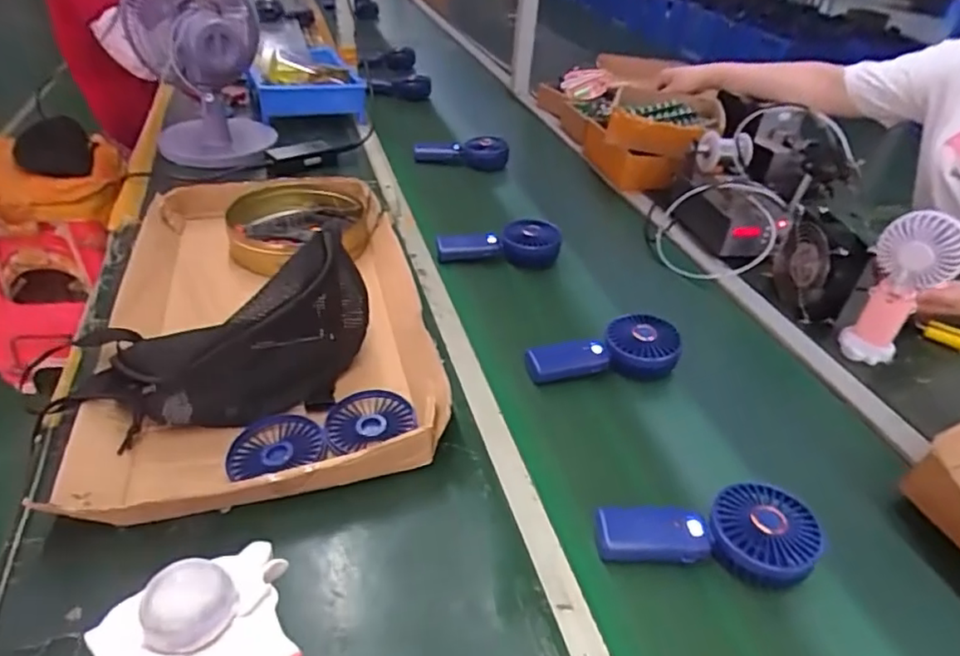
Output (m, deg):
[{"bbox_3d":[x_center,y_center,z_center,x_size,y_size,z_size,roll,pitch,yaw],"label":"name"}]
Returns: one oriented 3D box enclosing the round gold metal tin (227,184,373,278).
[{"bbox_3d":[-0.260,-0.148,0.878,0.196,0.048,0.182,-18,41,-23],"label":"round gold metal tin"}]

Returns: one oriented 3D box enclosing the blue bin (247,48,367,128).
[{"bbox_3d":[-0.375,-0.515,1.296,0.215,0.092,0.230,-12,40,-21],"label":"blue bin"}]

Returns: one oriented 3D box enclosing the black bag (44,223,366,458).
[{"bbox_3d":[-0.246,0.016,0.610,0.285,0.125,0.126,-14,39,-20],"label":"black bag"}]

